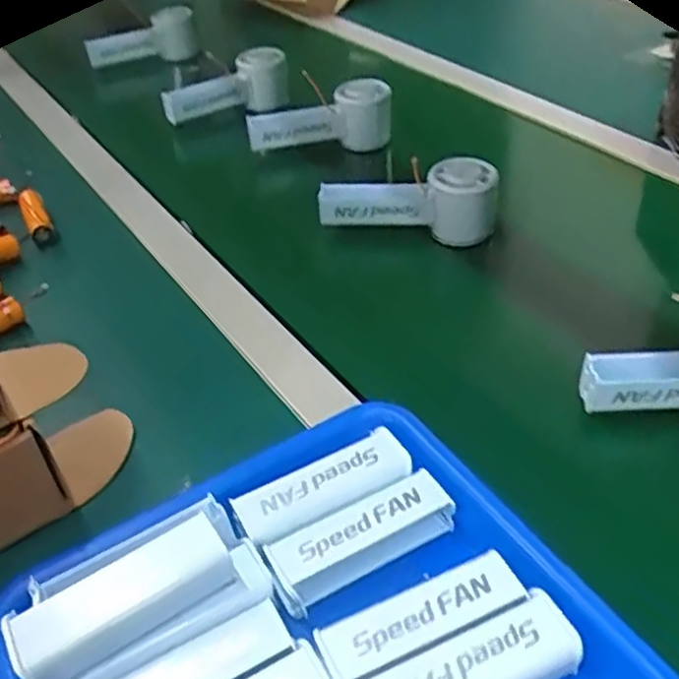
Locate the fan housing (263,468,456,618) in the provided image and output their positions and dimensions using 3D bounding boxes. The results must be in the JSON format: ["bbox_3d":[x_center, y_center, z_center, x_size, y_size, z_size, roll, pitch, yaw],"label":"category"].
[{"bbox_3d":[0.012,0.106,0.385,0.101,0.022,0.031,-23,44,-19],"label":"fan housing"}]

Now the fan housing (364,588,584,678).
[{"bbox_3d":[0.060,0.153,0.326,0.100,0.021,0.035,-20,43,-17],"label":"fan housing"}]

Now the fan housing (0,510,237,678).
[{"bbox_3d":[-0.100,0.123,0.339,0.100,0.031,0.031,-25,45,-22],"label":"fan housing"}]

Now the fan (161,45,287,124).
[{"bbox_3d":[-0.133,-0.279,0.825,0.148,0.081,0.046,-20,43,-17],"label":"fan"}]

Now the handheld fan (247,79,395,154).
[{"bbox_3d":[-0.021,-0.227,0.746,0.146,0.061,0.067,-6,41,-1],"label":"handheld fan"}]

